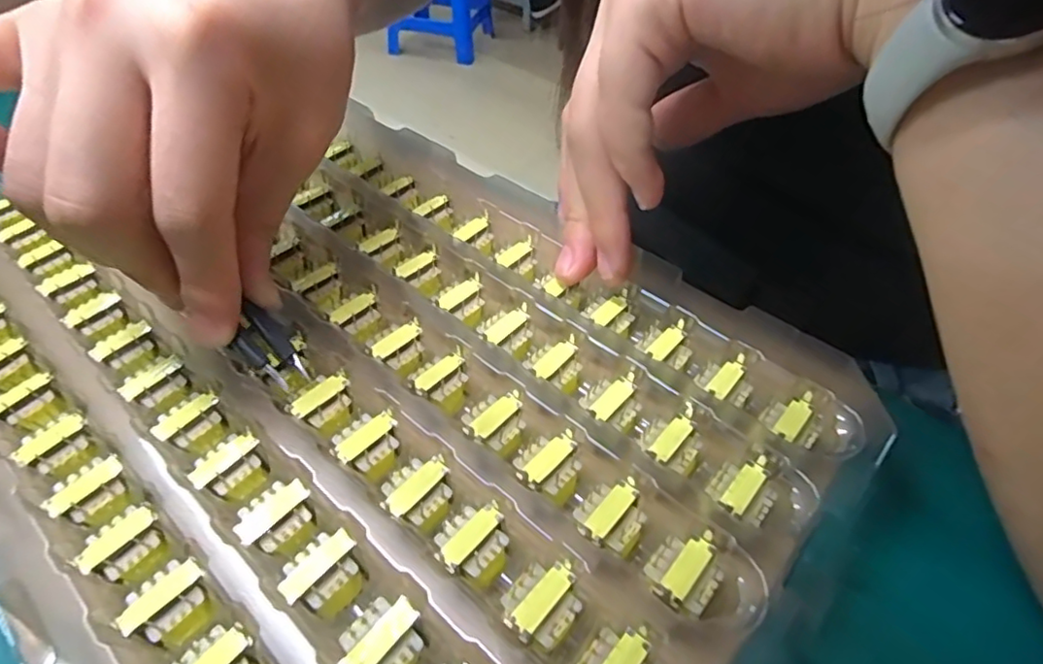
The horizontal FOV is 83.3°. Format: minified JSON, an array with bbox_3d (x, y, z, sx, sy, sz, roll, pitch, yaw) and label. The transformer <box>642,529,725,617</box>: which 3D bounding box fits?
[{"bbox_3d":[0.041,0.061,0.149,0.016,0.008,0.022,32,54,31],"label":"transformer"}]

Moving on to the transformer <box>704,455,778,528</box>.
[{"bbox_3d":[0.062,0.044,0.165,0.017,0.010,0.018,30,53,30],"label":"transformer"}]

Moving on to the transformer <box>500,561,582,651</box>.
[{"bbox_3d":[0.005,0.066,0.143,0.017,0.006,0.019,25,51,26],"label":"transformer"}]

